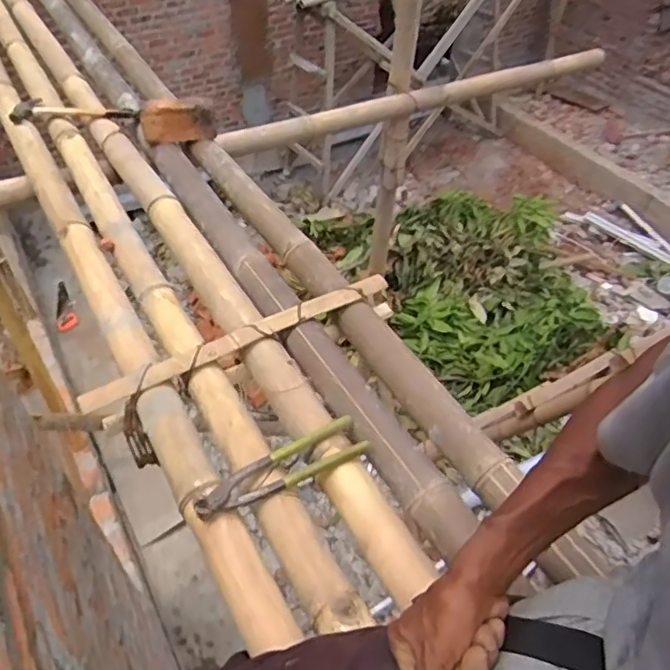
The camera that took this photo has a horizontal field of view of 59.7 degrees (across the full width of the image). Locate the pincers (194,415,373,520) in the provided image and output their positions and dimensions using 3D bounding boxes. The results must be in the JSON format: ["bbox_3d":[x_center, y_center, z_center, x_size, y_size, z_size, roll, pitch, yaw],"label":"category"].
[{"bbox_3d":[-0.060,0.163,0.704,0.219,0.023,0.056,-25,52,-23],"label":"pincers"}]

